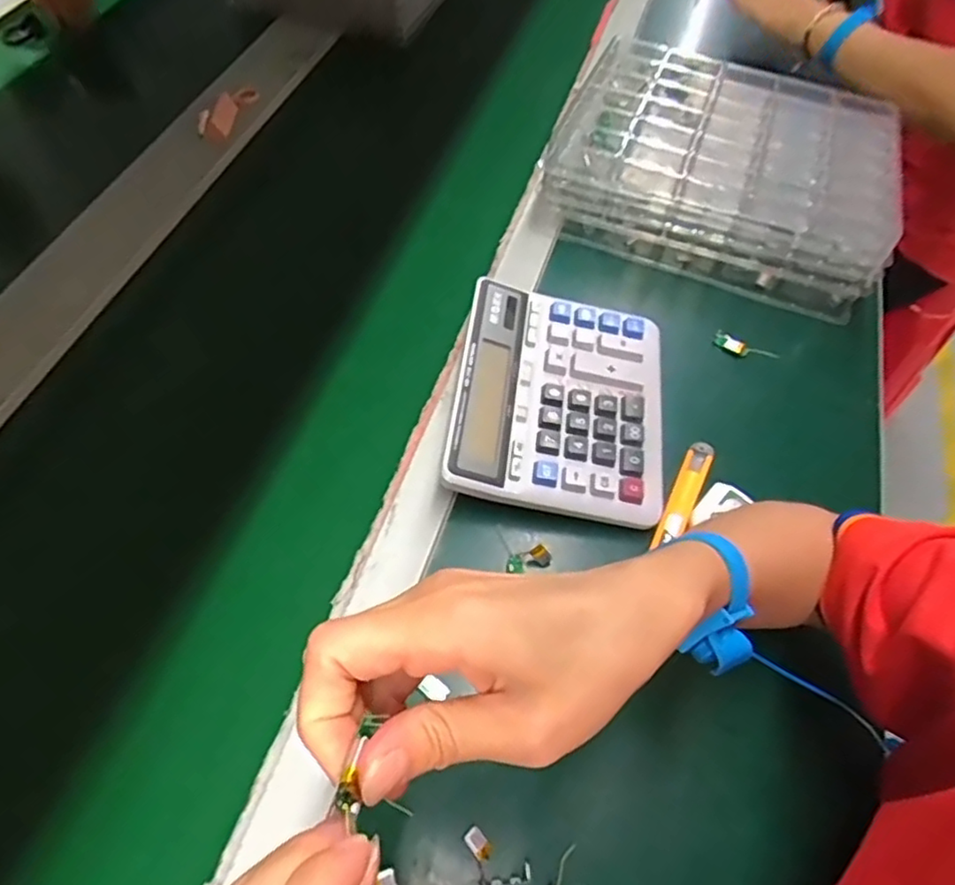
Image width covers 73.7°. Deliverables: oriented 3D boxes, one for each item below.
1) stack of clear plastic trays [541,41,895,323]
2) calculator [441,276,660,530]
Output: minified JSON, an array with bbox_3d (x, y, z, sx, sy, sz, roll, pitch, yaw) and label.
[{"bbox_3d":[0.244,-0.277,0.628,0.297,0.085,0.250,21,60,9],"label":"stack of clear plastic trays"},{"bbox_3d":[0.062,-0.037,0.481,0.151,0.030,0.183,9,58,2],"label":"calculator"}]

